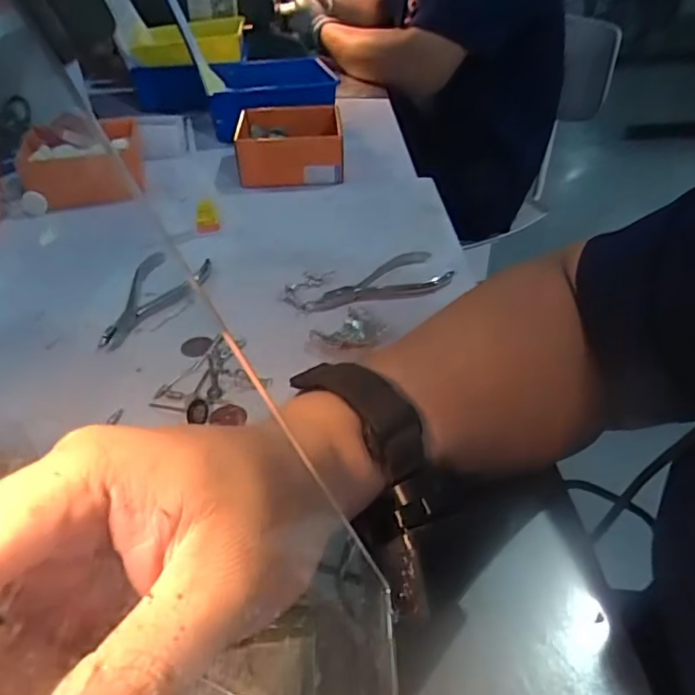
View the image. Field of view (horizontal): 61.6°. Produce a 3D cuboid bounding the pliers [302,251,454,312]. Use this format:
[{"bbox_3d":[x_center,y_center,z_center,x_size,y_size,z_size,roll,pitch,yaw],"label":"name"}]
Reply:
[{"bbox_3d":[0.026,-0.051,0.477,0.126,0.012,0.051,-20,43,-22],"label":"pliers"}]

